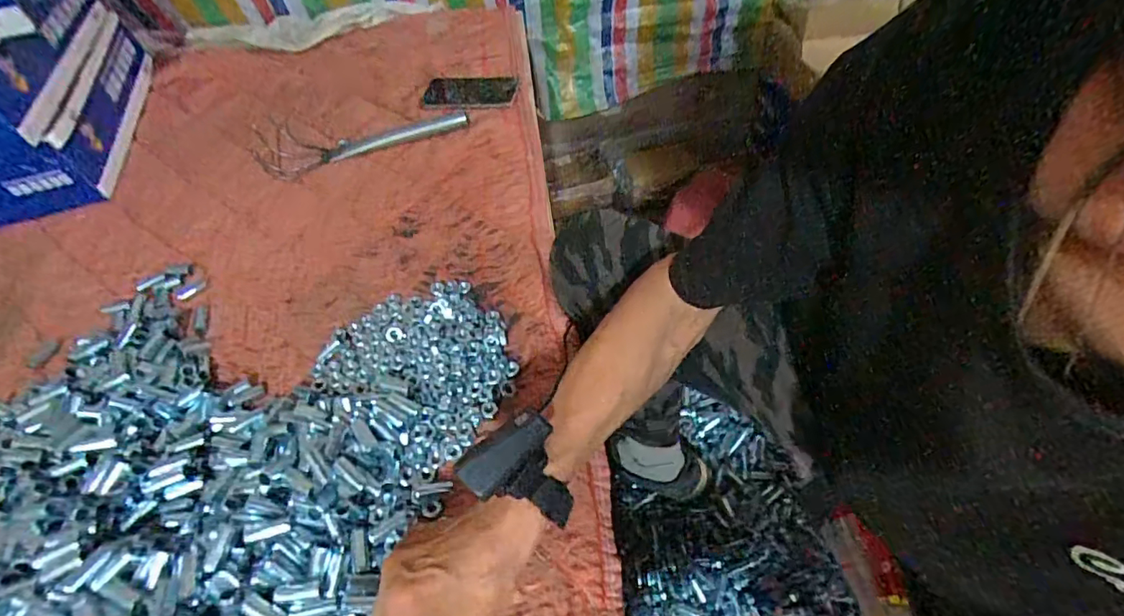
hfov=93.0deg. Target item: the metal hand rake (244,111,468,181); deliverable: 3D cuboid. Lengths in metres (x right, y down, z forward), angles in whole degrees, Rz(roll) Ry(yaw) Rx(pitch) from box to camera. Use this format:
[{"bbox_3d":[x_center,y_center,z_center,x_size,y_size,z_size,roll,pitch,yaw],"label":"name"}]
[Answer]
[{"bbox_3d":[-0.294,-0.253,0.794,0.298,0.056,0.086,-16,52,-10],"label":"metal hand rake"}]

